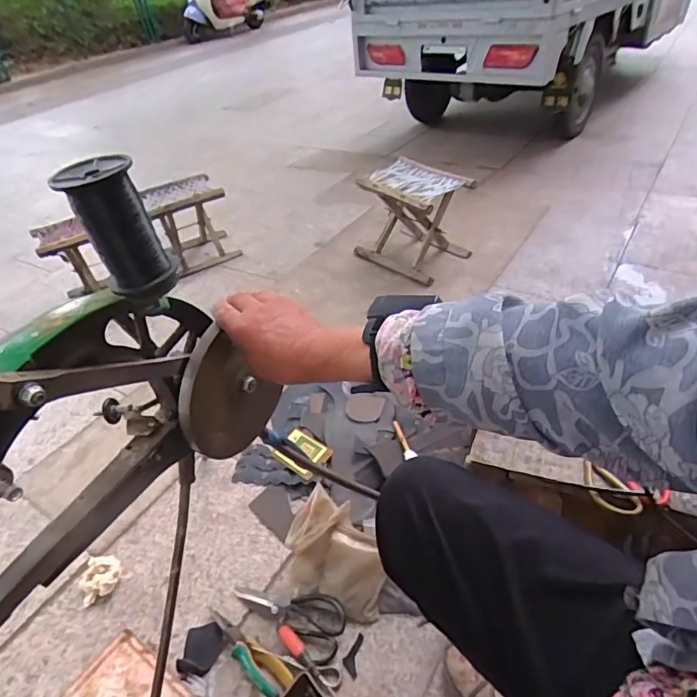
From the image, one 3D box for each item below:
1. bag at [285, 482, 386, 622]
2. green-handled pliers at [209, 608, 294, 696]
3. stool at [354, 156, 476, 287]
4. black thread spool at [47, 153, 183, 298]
[{"bbox_3d":[-0.012,0.332,0.800,0.144,0.134,0.122,12,44,21],"label":"bag"},{"bbox_3d":[-0.160,0.458,0.754,0.176,0.034,0.044,26,50,33],"label":"green-handled pliers"},{"bbox_3d":[0.180,-0.356,1.365,0.220,0.246,0.253,-32,46,-26],"label":"stool"},{"bbox_3d":[-0.180,-0.093,0.389,0.053,0.098,0.052,-4,40,4],"label":"black thread spool"}]

